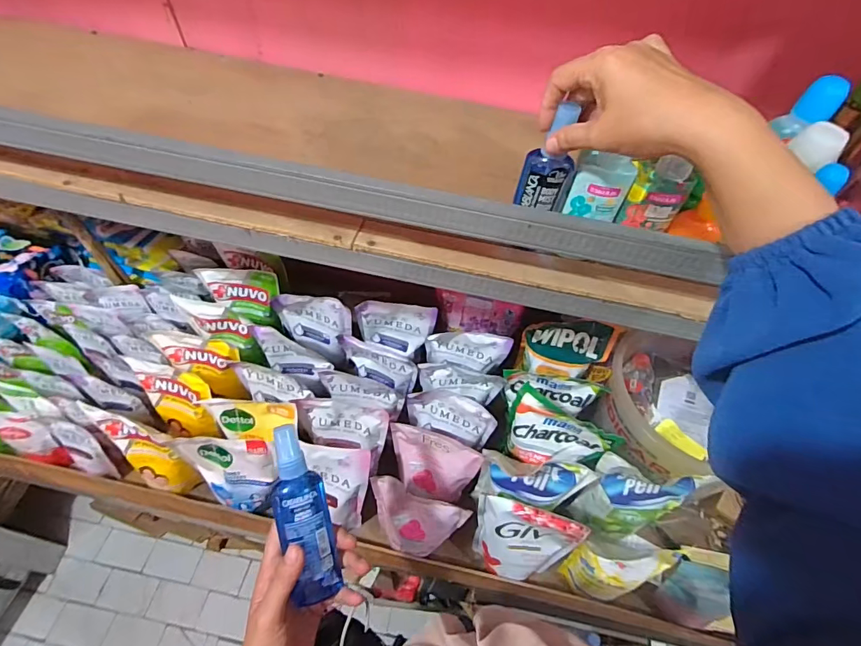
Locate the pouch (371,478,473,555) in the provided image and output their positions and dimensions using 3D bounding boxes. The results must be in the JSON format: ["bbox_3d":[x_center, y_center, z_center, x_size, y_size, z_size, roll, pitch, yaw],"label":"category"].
[{"bbox_3d":[-0.022,0.271,0.598,0.124,0.137,0.051,16,54,7],"label":"pouch"}]

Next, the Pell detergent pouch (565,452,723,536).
[{"bbox_3d":[0.283,0.255,0.626,0.130,0.187,0.052,12,54,4],"label":"Pell detergent pouch"}]

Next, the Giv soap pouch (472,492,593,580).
[{"bbox_3d":[0.117,0.300,0.597,0.129,0.169,0.058,17,54,7],"label":"Giv soap pouch"}]

